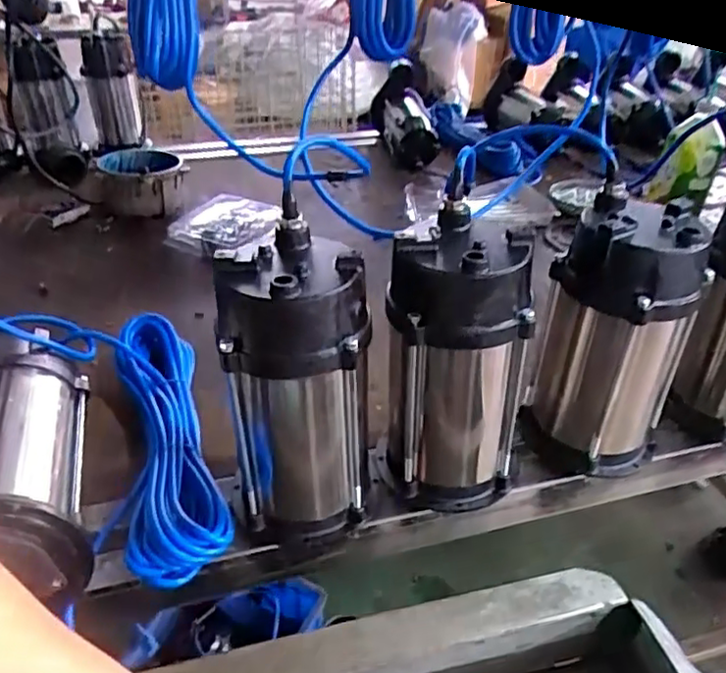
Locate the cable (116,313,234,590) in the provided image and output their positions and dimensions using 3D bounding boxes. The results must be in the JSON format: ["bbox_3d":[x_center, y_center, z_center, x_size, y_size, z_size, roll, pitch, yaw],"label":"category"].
[{"bbox_3d":[-0.206,0.091,0.678,0.092,0.052,0.366,-10,37,-15],"label":"cable"}]

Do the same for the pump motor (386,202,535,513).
[{"bbox_3d":[0.085,0.030,0.593,0.129,0.250,0.109,6,36,6],"label":"pump motor"}]

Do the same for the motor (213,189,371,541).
[{"bbox_3d":[-0.058,0.049,0.563,0.116,0.260,0.116,-2,36,-5],"label":"motor"}]

